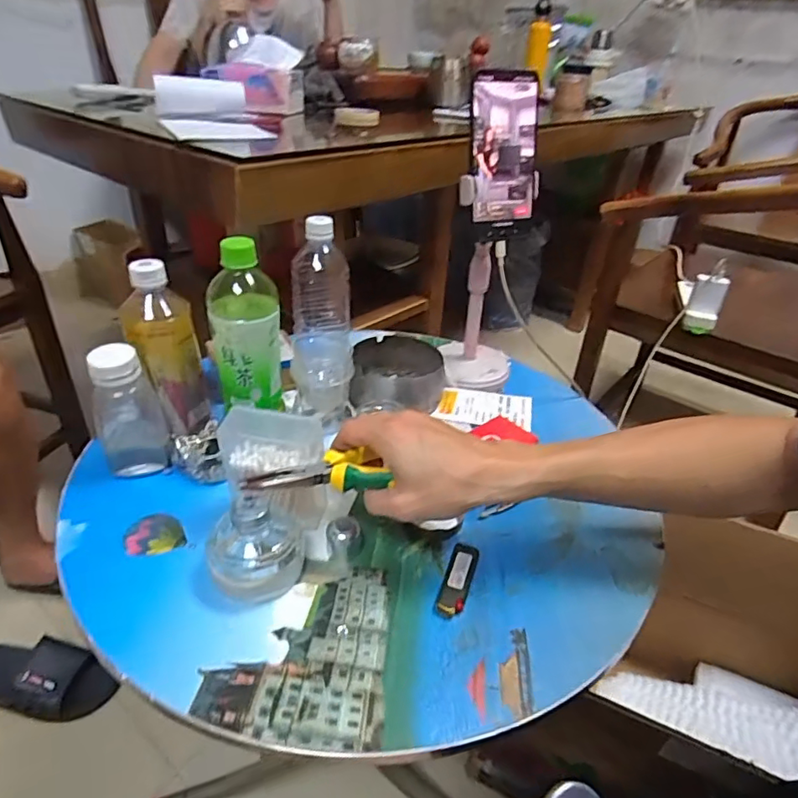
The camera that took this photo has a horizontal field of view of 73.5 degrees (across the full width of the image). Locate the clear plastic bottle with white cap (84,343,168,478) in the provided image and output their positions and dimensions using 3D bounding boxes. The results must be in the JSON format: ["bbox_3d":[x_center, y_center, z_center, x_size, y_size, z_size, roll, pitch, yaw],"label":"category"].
[{"bbox_3d":[-0.257,0.005,0.505,0.058,0.126,0.059,-16,39,-28],"label":"clear plastic bottle with white cap"}]

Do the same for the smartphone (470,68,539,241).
[{"bbox_3d":[0.109,-0.247,0.551,0.075,0.158,0.008,-12,24,-18],"label":"smartphone"}]

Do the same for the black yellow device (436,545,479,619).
[{"bbox_3d":[0.049,0.146,0.435,0.021,0.010,0.068,13,35,14],"label":"black yellow device"}]

